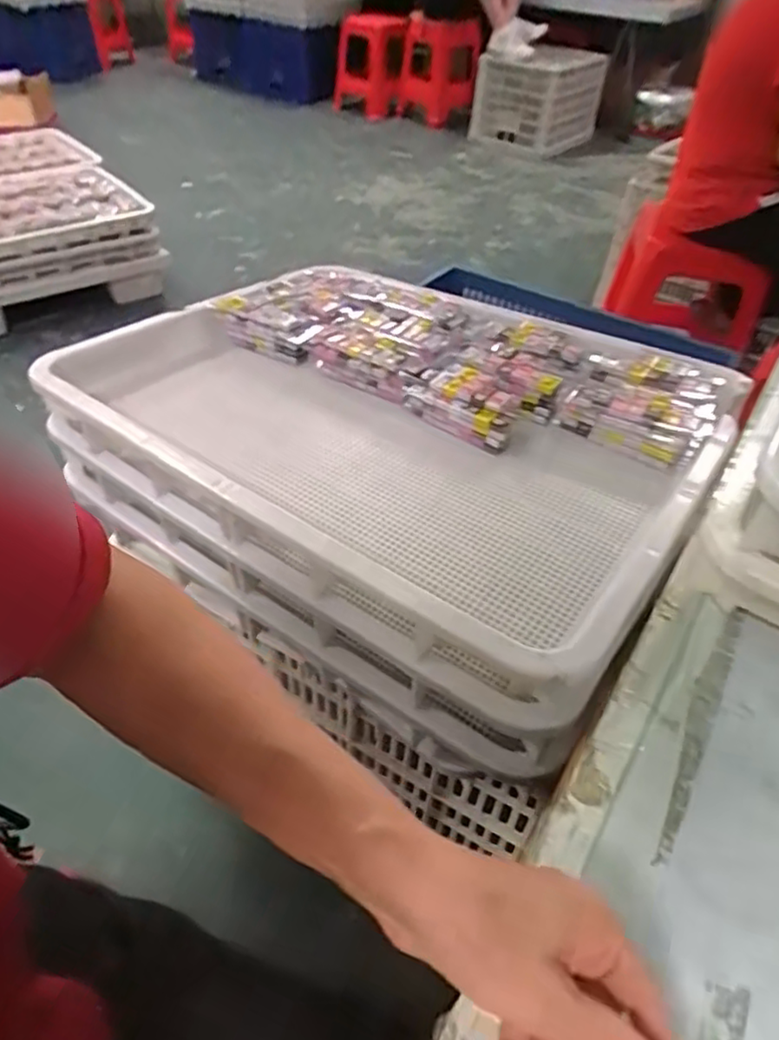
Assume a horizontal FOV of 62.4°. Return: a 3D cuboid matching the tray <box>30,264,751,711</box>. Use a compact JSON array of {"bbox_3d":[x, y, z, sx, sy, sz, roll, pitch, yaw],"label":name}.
[{"bbox_3d":[-0.012,-0.129,0.681,0.641,0.074,0.447,31,51,25],"label":"tray"}]

